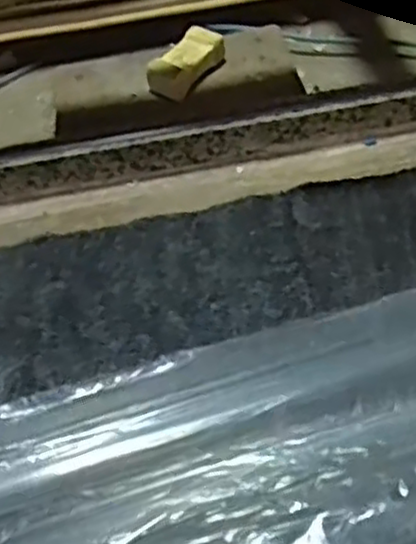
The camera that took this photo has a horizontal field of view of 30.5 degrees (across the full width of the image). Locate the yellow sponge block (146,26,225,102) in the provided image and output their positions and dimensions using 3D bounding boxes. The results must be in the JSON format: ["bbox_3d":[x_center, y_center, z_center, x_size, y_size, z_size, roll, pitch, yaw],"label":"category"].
[{"bbox_3d":[-0.013,-0.124,0.452,0.021,0.020,0.055,27,58,25],"label":"yellow sponge block"}]

